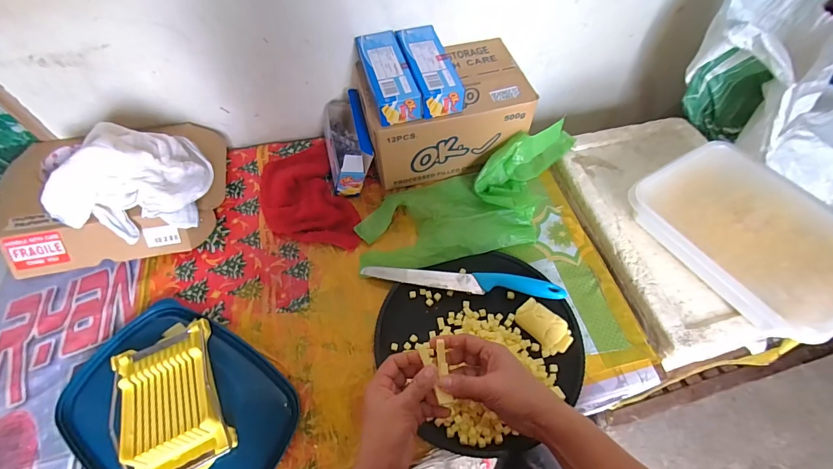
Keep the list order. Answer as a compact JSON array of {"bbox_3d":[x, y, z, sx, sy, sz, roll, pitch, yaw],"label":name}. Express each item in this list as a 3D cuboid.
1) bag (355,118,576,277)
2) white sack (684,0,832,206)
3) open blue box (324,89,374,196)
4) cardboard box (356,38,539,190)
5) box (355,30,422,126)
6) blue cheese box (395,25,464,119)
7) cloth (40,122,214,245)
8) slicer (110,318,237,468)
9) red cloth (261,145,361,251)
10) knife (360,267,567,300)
[{"bbox_3d":[0.106,-0.059,0.663,0.435,0.074,0.184,-16,59,-9],"label":"bag"},{"bbox_3d":[0.667,-0.210,0.694,0.464,0.220,0.205,40,62,-11],"label":"white sack"},{"bbox_3d":[-0.131,-0.181,0.713,0.078,0.094,0.192,-13,59,-7],"label":"open blue box"},{"bbox_3d":[0.046,-0.224,0.714,0.273,0.146,0.176,-11,59,-7],"label":"cardboard box"},{"bbox_3d":[-0.048,-0.260,0.627,0.065,0.043,0.173,-14,59,-8],"label":"box"},{"bbox_3d":[0.019,-0.273,0.635,0.068,0.047,0.170,-15,59,-9],"label":"blue cheese box"},{"bbox_3d":[-0.448,-0.092,0.589,0.208,0.114,0.166,-16,59,-9],"label":"cloth"},{"bbox_3d":[-0.328,0.217,0.509,0.121,0.045,0.203,-23,61,-13],"label":"slicer"},{"bbox_3d":[-0.202,-0.064,0.695,0.145,0.038,0.240,-24,61,-14],"label":"red cloth"},{"bbox_3d":[0.070,0.075,0.600,0.303,0.025,0.036,4,58,3],"label":"knife"}]

